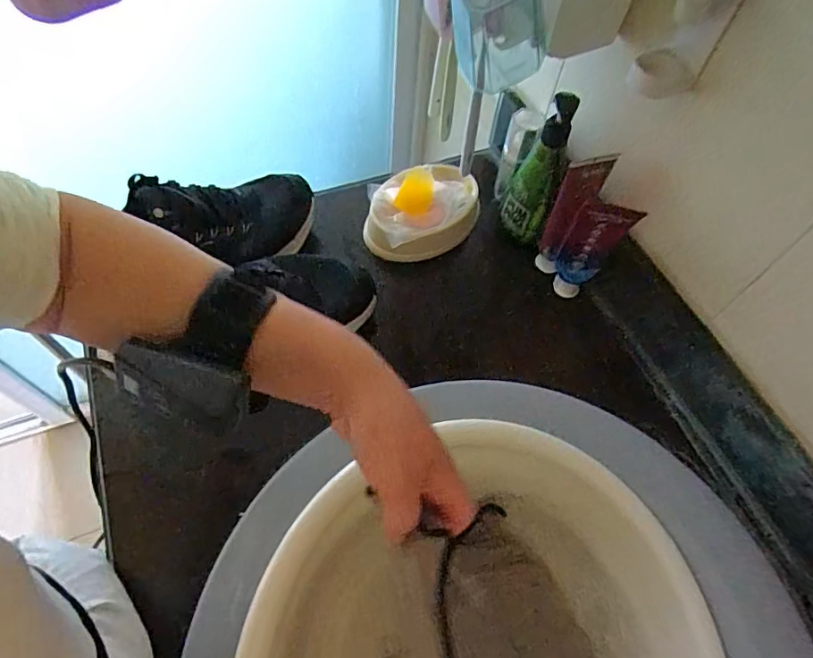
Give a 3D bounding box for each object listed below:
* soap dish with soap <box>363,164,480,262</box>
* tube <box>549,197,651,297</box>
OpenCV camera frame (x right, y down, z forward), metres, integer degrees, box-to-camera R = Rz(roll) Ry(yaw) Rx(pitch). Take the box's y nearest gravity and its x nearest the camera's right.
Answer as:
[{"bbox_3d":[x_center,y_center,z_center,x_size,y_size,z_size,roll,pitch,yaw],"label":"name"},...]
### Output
[{"bbox_3d":[0.018,-0.146,0.600,0.144,0.064,0.102,-20,63,-15],"label":"soap dish with soap"},{"bbox_3d":[0.187,-0.080,0.518,0.049,0.151,0.030,25,61,11],"label":"tube"}]

